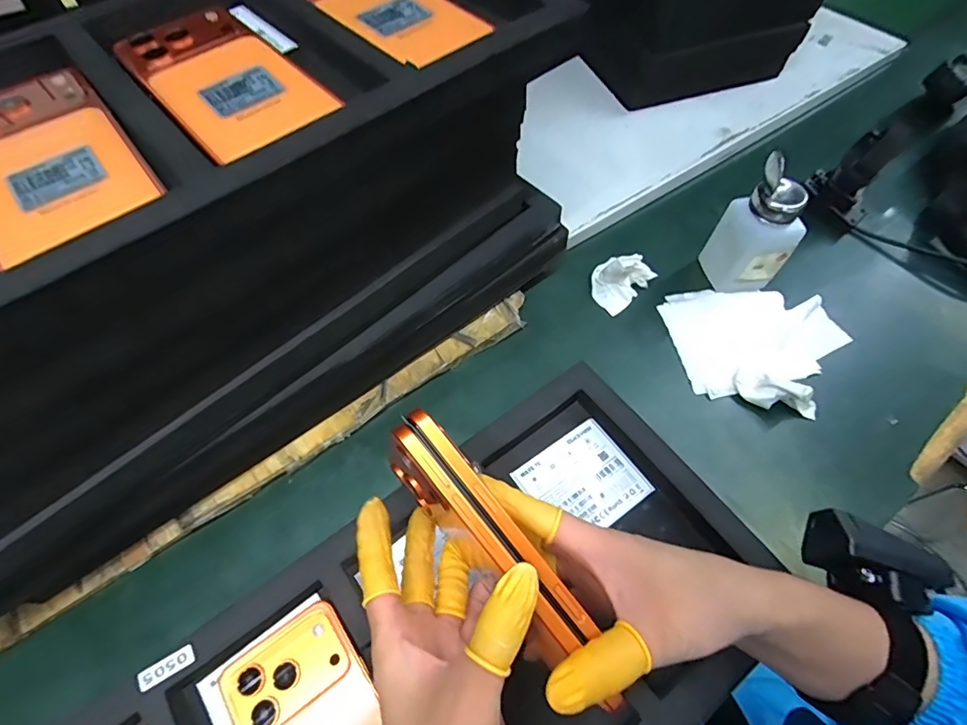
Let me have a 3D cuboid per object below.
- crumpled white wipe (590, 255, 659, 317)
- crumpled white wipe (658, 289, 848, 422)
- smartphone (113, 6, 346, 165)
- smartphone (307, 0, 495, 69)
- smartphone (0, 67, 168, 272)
[{"bbox_3d":[0.129,-0.084,0.458,0.062,0.035,0.047,-38,65,-20],"label":"crumpled white wipe"},{"bbox_3d":[0.241,-0.016,0.424,0.145,0.027,0.116,0,59,1],"label":"crumpled white wipe"},{"bbox_3d":[-0.152,-0.166,0.284,0.075,0.007,0.141,-36,65,-23],"label":"smartphone"},{"bbox_3d":[-0.061,-0.232,0.317,0.070,0.009,0.151,-35,64,-19],"label":"smartphone"},{"bbox_3d":[-0.224,-0.108,0.251,0.074,0.009,0.137,-34,64,-22],"label":"smartphone"}]

